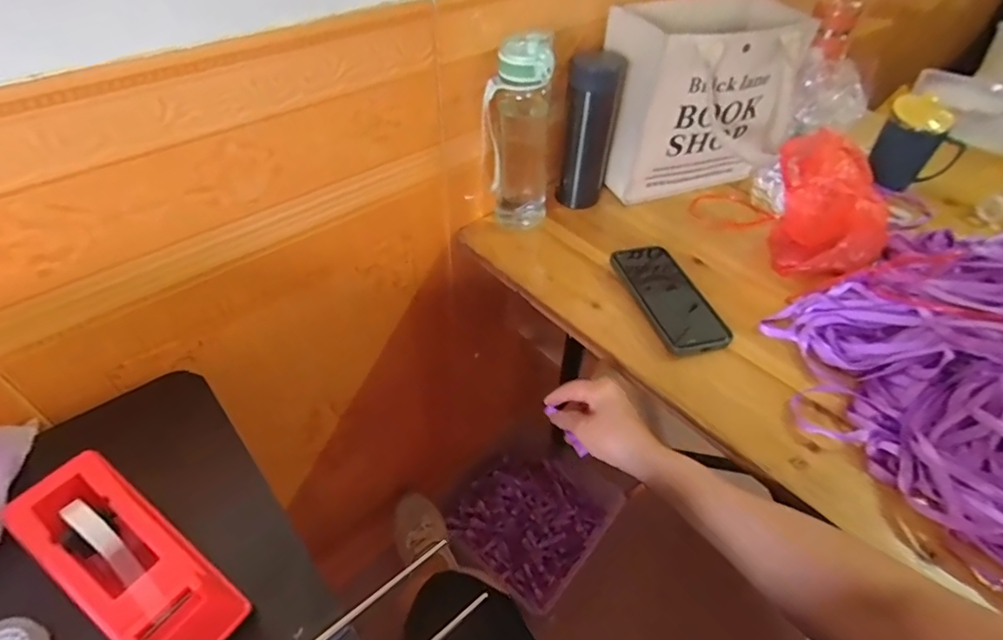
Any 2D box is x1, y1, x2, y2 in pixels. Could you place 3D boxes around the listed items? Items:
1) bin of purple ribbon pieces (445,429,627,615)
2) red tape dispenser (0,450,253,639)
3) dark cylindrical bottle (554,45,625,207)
[{"bbox_3d":[0.061,0.399,1.080,0.277,0.112,0.287,32,53,26],"label":"bin of purple ribbon pieces"},{"bbox_3d":[-0.240,0.157,0.334,0.155,0.069,0.060,28,51,22],"label":"red tape dispenser"},{"bbox_3d":[0.115,-0.246,0.691,0.065,0.191,0.054,11,46,8],"label":"dark cylindrical bottle"}]

